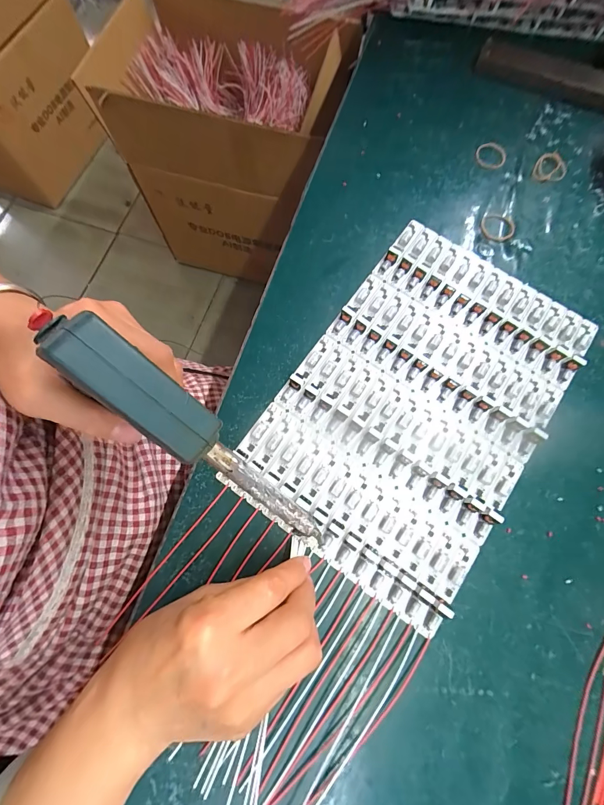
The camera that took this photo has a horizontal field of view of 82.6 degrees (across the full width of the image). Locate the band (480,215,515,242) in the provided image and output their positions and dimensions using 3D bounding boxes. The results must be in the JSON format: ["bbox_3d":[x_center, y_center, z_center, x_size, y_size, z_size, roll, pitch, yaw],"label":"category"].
[{"bbox_3d":[0.186,-0.166,0.329,0.032,0.005,0.026,31,86,9],"label":"band"}]

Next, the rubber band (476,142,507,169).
[{"bbox_3d":[0.196,-0.256,0.356,0.031,0.005,0.029,23,88,-1],"label":"rubber band"}]

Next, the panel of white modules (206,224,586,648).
[{"bbox_3d":[0.096,-0.001,0.279,0.187,0.013,0.288,36,77,8],"label":"panel of white modules"}]

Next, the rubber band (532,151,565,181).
[{"bbox_3d":[0.248,-0.234,0.342,0.029,0.004,0.040,35,77,8],"label":"rubber band"}]

